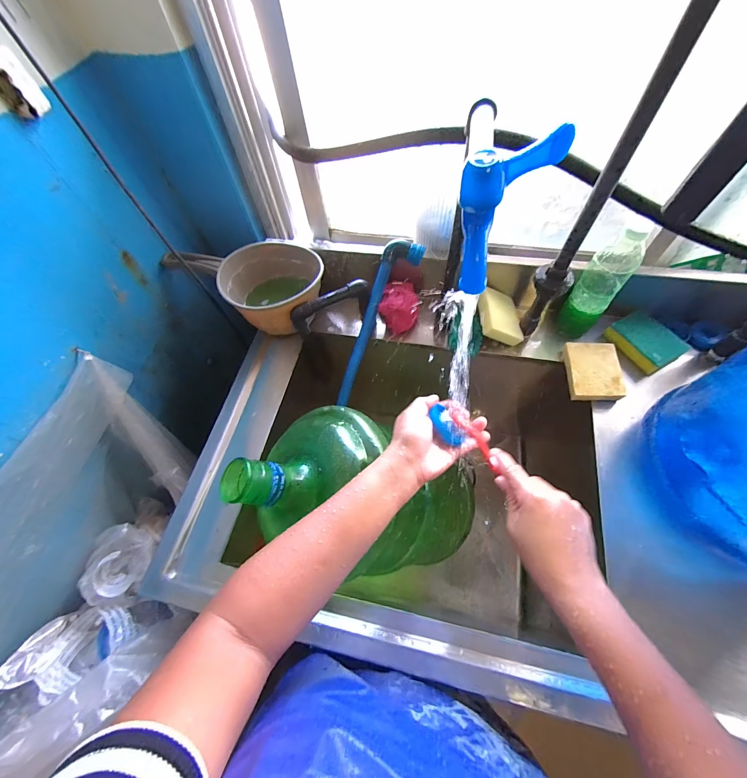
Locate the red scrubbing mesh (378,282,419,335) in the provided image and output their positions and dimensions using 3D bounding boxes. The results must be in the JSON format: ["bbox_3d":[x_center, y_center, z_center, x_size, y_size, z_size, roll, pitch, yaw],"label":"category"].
[{"bbox_3d":[0.048,-0.159,0.629,0.071,0.044,0.098,3,61,6],"label":"red scrubbing mesh"}]

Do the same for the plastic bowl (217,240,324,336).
[{"bbox_3d":[-0.190,-0.198,0.647,0.172,0.114,0.162,-2,61,3],"label":"plastic bowl"}]

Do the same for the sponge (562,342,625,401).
[{"bbox_3d":[0.371,-0.030,0.558,0.079,0.023,0.104,2,61,5],"label":"sponge"}]

